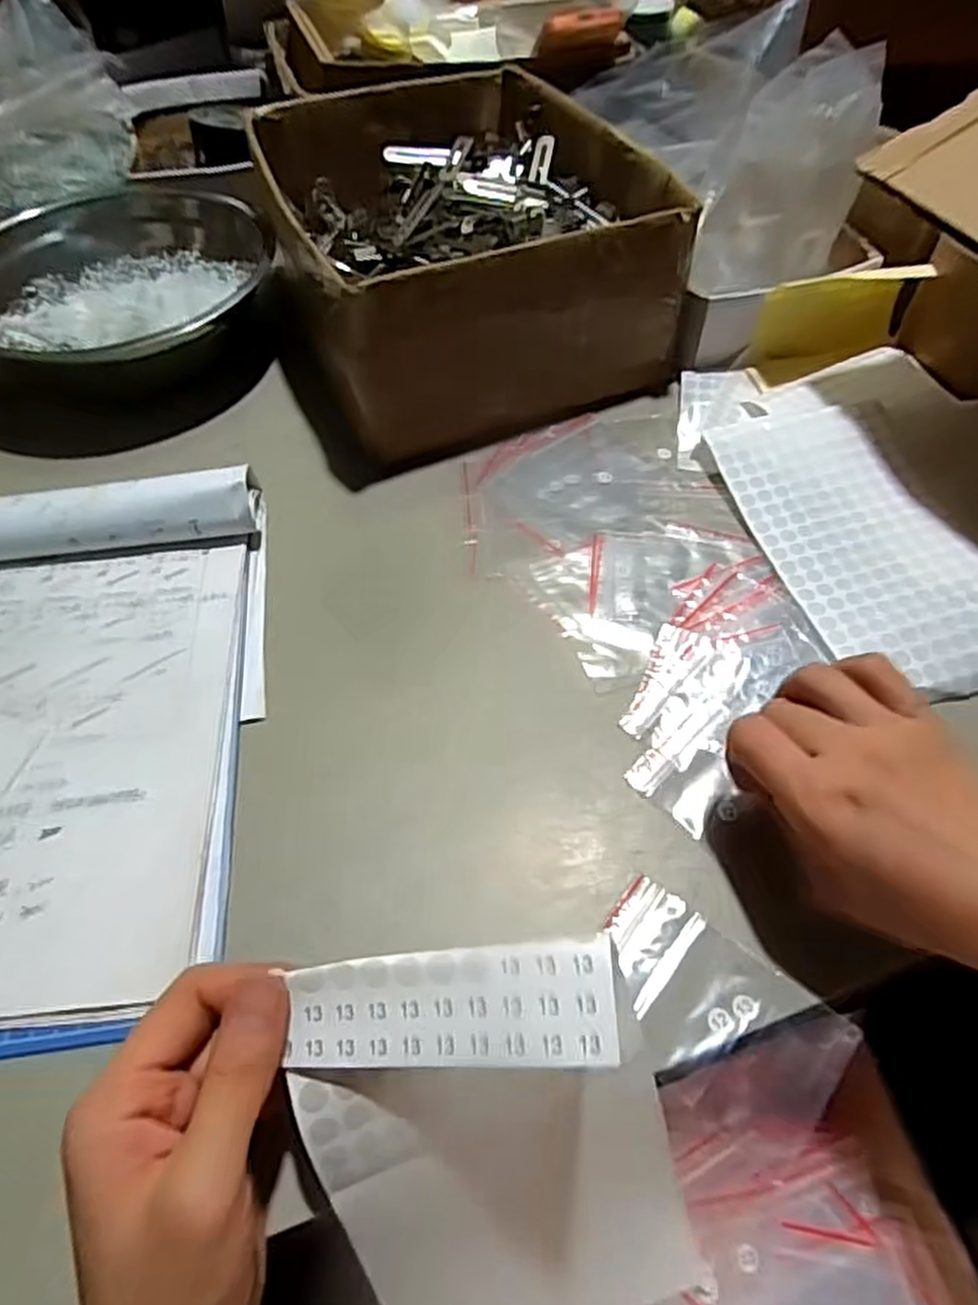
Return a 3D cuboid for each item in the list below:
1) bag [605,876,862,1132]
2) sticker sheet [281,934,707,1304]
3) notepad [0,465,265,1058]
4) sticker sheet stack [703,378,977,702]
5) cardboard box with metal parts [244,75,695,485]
[{"bbox_3d":[0.097,0.152,0.314,0.107,0.010,0.056,34,61,22],"label":"bag"},{"bbox_3d":[-0.002,0.197,0.274,0.141,0.196,0.053,-15,18,-1],"label":"sticker sheet"},{"bbox_3d":[-0.233,0.037,0.380,0.212,0.028,0.303,-8,55,-5],"label":"notepad"},{"bbox_3d":[0.230,-0.082,0.460,0.116,0.018,0.243,-16,56,-10],"label":"sticker sheet stack"},{"bbox_3d":[-0.036,-0.329,0.575,0.264,0.110,0.326,-19,57,-15],"label":"cardboard box with metal parts"}]

